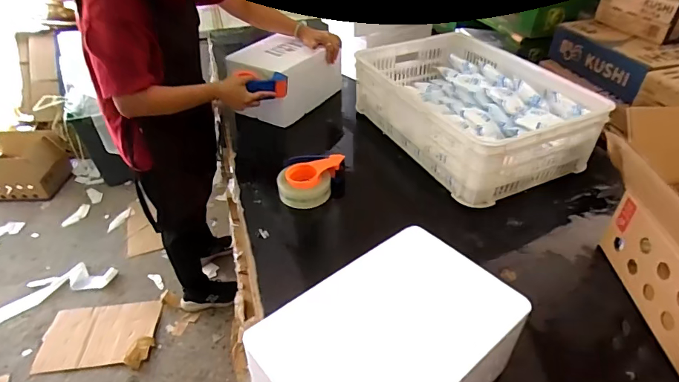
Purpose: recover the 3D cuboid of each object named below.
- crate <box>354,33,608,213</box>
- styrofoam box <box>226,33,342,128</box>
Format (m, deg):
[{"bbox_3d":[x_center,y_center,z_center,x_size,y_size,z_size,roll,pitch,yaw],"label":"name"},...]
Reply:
[{"bbox_3d":[0.354,-0.240,1.173,0.451,0.174,0.584,-16,41,-18],"label":"crate"},{"bbox_3d":[-0.177,-0.362,1.342,0.221,0.178,0.333,21,44,25],"label":"styrofoam box"}]

